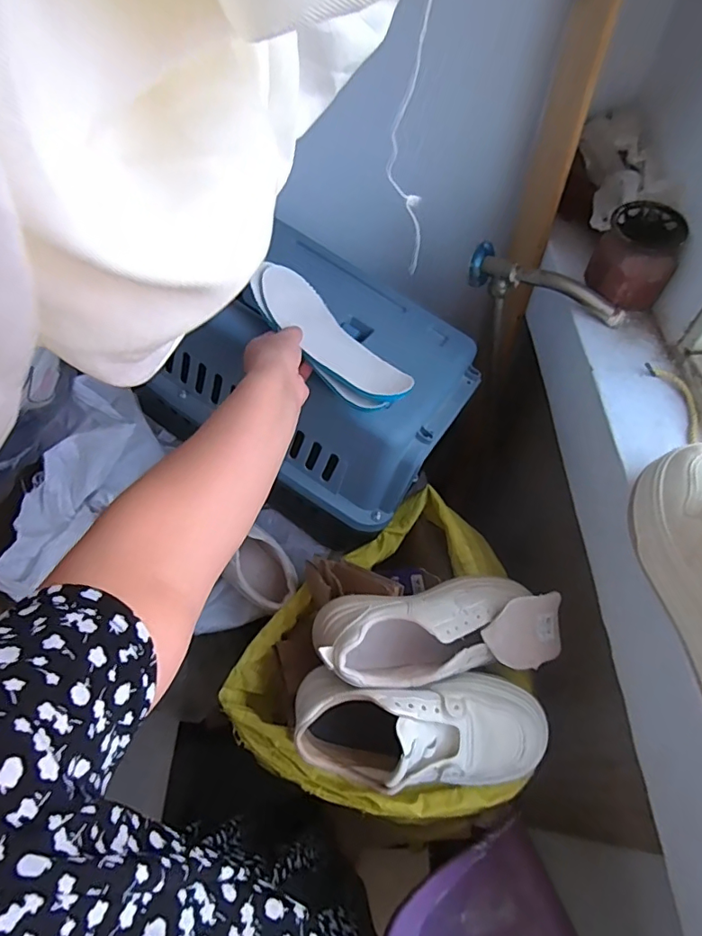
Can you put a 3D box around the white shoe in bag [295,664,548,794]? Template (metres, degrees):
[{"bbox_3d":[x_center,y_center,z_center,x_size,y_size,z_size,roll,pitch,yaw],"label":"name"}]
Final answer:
[{"bbox_3d":[0.068,0.253,0.490,0.232,0.109,0.100,4,57,4],"label":"white shoe in bag"}]

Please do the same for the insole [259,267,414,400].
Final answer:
[{"bbox_3d":[-0.027,-0.142,0.543,0.069,0.029,0.226,-32,65,-18],"label":"insole"}]

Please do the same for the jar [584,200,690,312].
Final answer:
[{"bbox_3d":[0.327,-0.239,0.587,0.084,0.096,0.077,-1,56,1],"label":"jar"}]

